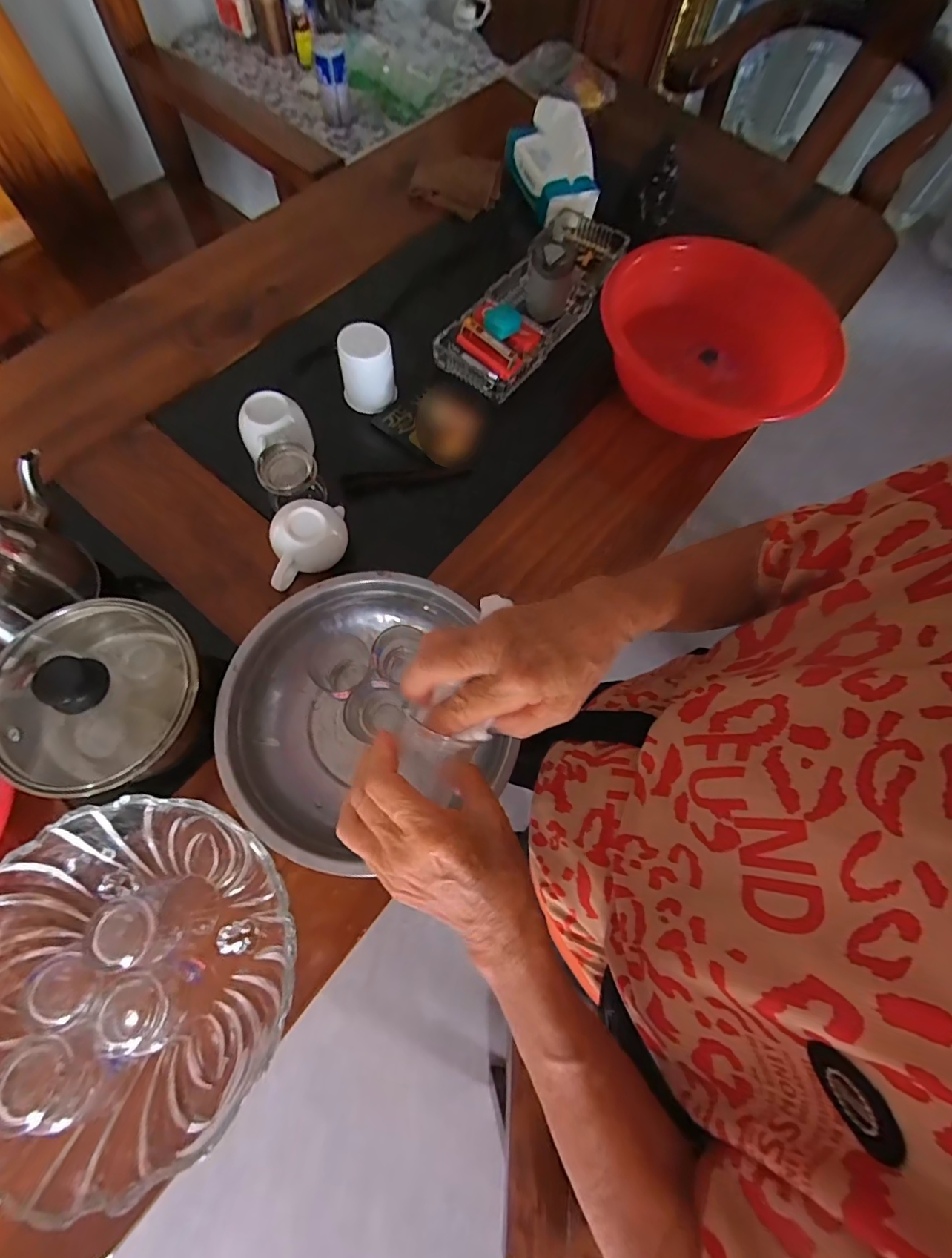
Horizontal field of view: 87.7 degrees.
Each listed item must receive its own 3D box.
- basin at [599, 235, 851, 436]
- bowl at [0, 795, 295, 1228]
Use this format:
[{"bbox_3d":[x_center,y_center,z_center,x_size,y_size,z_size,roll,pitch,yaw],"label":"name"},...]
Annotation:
[{"bbox_3d":[0.304,-0.369,0.660,0.253,0.133,0.267,2,69,-5],"label":"basin"},{"bbox_3d":[-0.255,0.250,0.356,0.221,0.098,0.225,2,69,-5],"label":"bowl"}]

